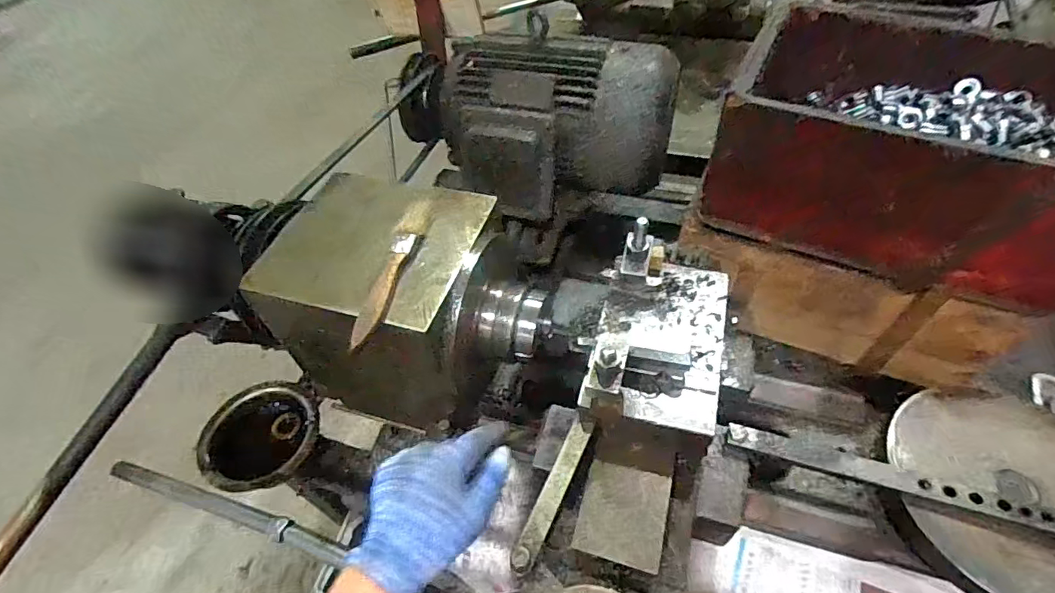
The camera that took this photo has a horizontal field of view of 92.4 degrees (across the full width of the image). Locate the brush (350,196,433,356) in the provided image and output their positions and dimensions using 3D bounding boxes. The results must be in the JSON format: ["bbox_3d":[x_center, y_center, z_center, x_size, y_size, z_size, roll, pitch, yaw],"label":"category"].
[{"bbox_3d":[-0.107,-0.024,0.400,0.023,0.009,0.151,8,52,10],"label":"brush"}]

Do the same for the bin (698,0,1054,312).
[{"bbox_3d":[0.387,-0.169,0.545,0.332,0.158,0.266,15,53,16],"label":"bin"}]

